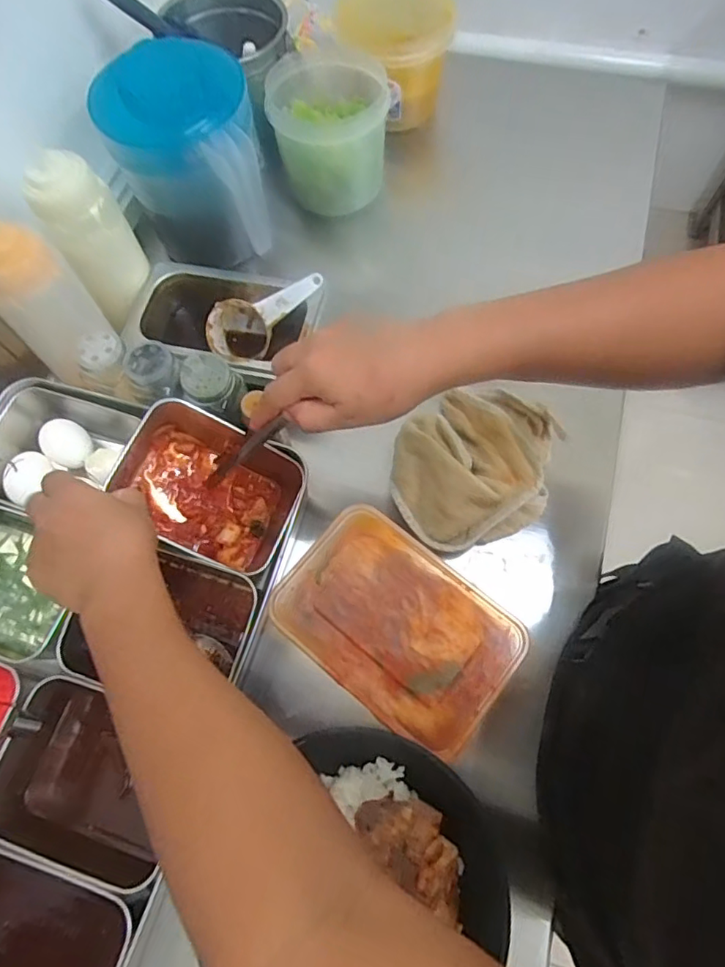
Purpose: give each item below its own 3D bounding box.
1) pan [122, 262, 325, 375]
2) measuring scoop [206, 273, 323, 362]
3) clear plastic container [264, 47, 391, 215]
[{"bbox_3d":[-0.129,-0.144,0.538,0.172,0.067,0.104,13,69,8],"label":"pan"},{"bbox_3d":[-0.088,-0.155,0.522,0.118,0.059,0.049,-17,64,29],"label":"measuring scoop"},{"bbox_3d":[-0.035,-0.380,0.607,0.121,0.102,0.122,2,68,3],"label":"clear plastic container"}]

